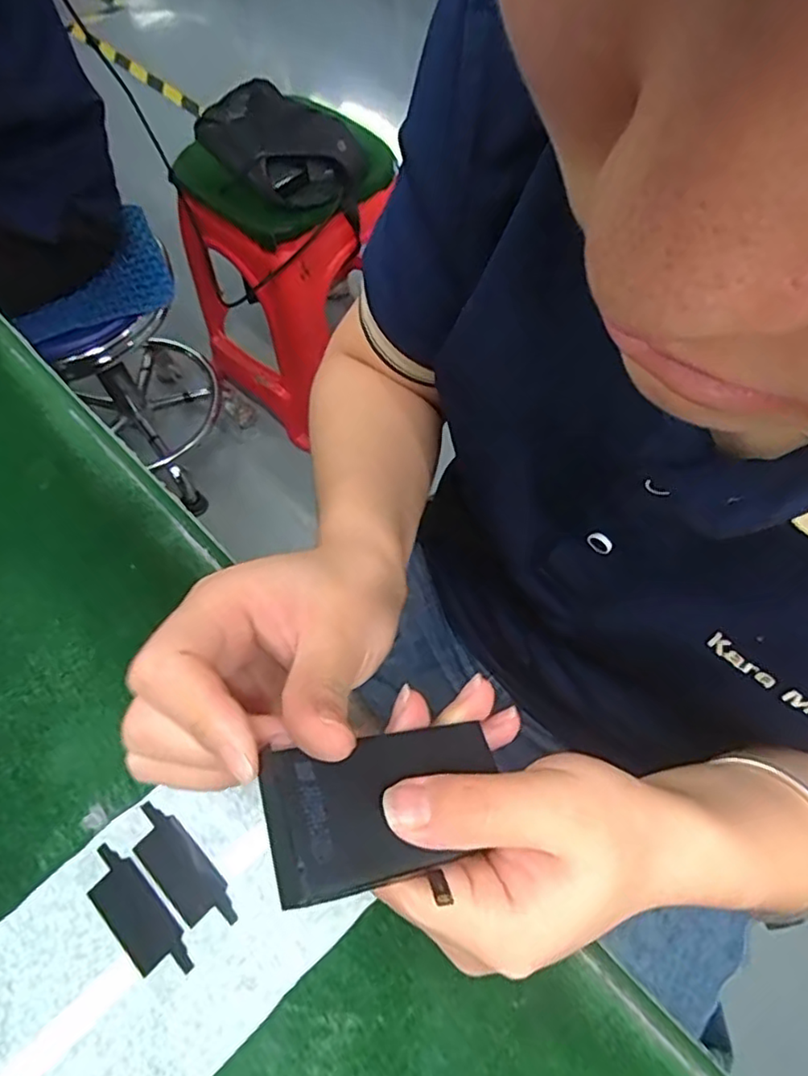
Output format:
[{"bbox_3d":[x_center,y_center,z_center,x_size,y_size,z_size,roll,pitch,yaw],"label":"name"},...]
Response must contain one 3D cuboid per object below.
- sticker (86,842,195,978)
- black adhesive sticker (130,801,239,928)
[{"bbox_3d":[-0.100,0.140,0.235,0.054,0.004,0.019,40,68,20],"label":"sticker"},{"bbox_3d":[-0.086,0.127,0.243,0.054,0.004,0.019,40,73,20],"label":"black adhesive sticker"}]

